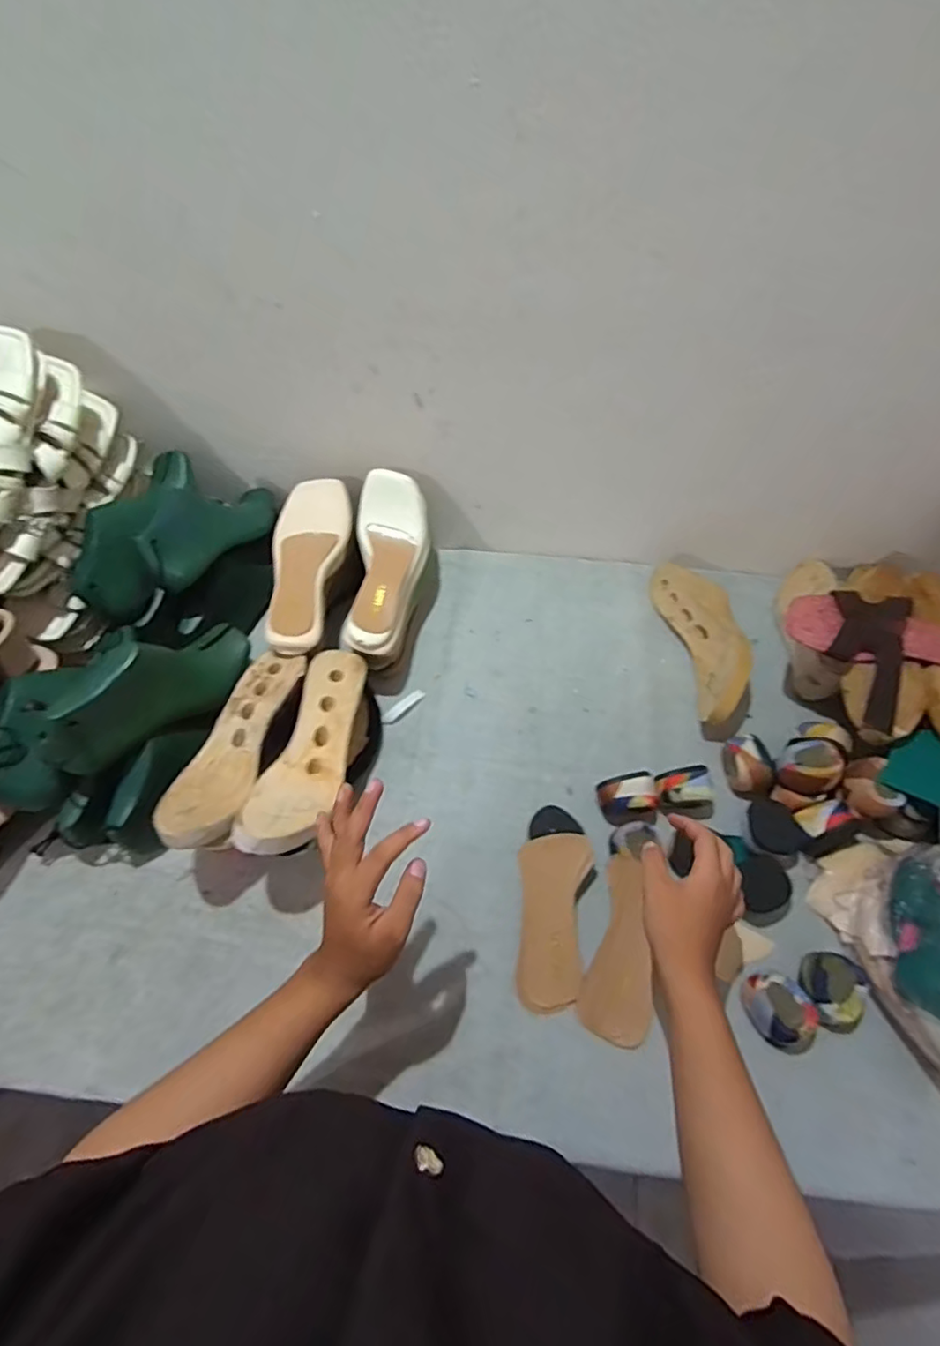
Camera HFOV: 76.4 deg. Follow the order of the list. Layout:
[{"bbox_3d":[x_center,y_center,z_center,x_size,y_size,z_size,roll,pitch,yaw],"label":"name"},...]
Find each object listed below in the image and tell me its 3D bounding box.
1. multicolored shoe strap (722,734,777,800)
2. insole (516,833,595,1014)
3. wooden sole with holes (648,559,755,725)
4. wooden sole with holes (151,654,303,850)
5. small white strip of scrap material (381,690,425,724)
[{"bbox_3d":[0.316,0.106,0.678,0.041,0.045,0.068,-8,60,-6],"label":"multicolored shoe strap"},{"bbox_3d":[0.082,0.247,0.599,0.066,0.010,0.162,7,73,3],"label":"insole"},{"bbox_3d":[0.294,-0.046,0.751,0.059,0.081,0.236,-5,59,-4],"label":"wooden sole with holes"},{"bbox_3d":[-0.242,0.067,0.605,0.079,0.044,0.223,10,59,4],"label":"wooden sole with holes"},{"bbox_3d":[-0.082,0.042,0.739,0.015,0.008,0.063,39,66,20],"label":"small white strip of scrap material"}]

